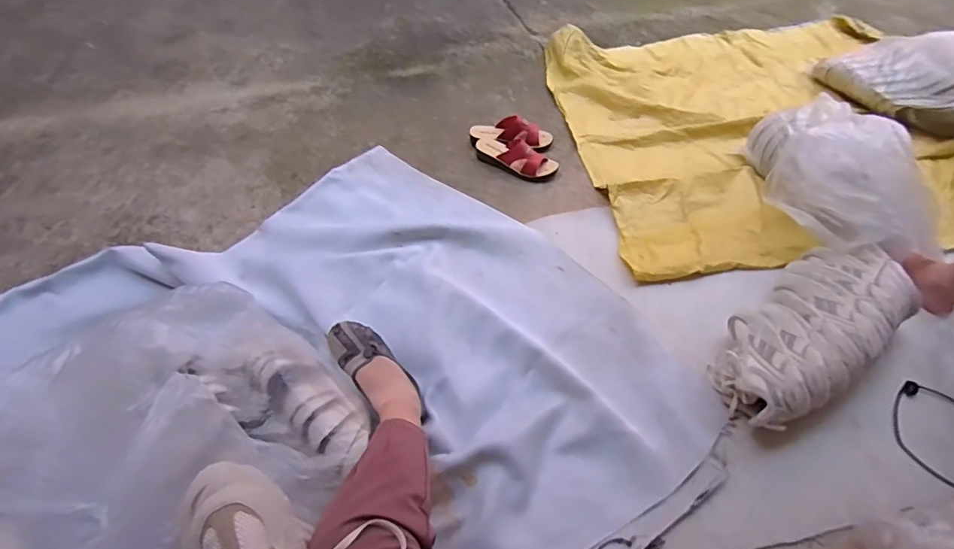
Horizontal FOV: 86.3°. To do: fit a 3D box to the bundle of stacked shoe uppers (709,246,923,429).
[{"bbox_3d":[0.639,0.101,0.979,0.482,0.135,0.208,-32,61,-22],"label":"bundle of stacked shoe uppers"}]

